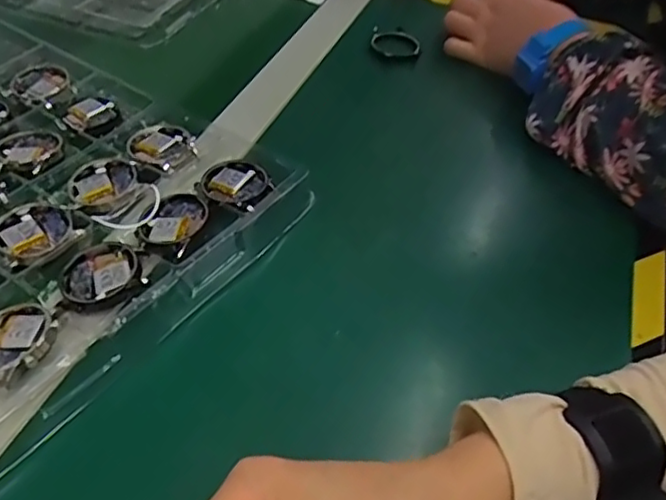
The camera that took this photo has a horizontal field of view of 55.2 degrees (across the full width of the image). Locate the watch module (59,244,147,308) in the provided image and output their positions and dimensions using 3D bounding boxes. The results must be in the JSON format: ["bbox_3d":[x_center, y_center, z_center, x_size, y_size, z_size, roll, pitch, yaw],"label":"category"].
[{"bbox_3d":[-0.135,0.013,0.369,0.045,0.009,0.040,-16,49,-19],"label":"watch module"}]

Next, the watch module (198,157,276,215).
[{"bbox_3d":[-0.066,-0.044,0.434,0.043,0.012,0.051,-34,57,-31],"label":"watch module"}]

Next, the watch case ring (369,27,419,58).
[{"bbox_3d":[0.059,-0.195,0.595,0.045,0.007,0.045,2,46,-2],"label":"watch case ring"}]

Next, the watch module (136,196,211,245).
[{"bbox_3d":[-0.100,-0.018,0.402,0.034,0.009,0.042,27,50,21],"label":"watch module"}]

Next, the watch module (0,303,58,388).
[{"bbox_3d":[-0.167,0.049,0.332,0.041,0.014,0.046,13,46,8],"label":"watch module"}]

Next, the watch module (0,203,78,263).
[{"bbox_3d":[-0.185,-0.013,0.395,0.044,0.005,0.043,-34,57,-31],"label":"watch module"}]

